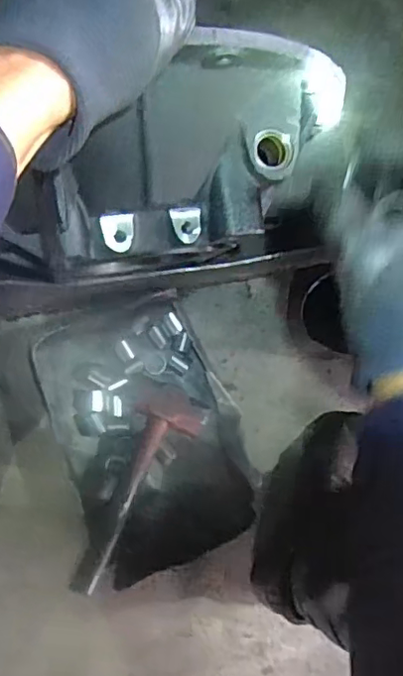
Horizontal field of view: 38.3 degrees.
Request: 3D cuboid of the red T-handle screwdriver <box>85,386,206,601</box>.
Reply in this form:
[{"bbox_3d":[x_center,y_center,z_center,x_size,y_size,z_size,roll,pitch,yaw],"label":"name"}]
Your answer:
[{"bbox_3d":[-0.071,0.176,0.690,0.083,0.026,0.241,24,70,-7],"label":"red T-handle screwdriver"}]

